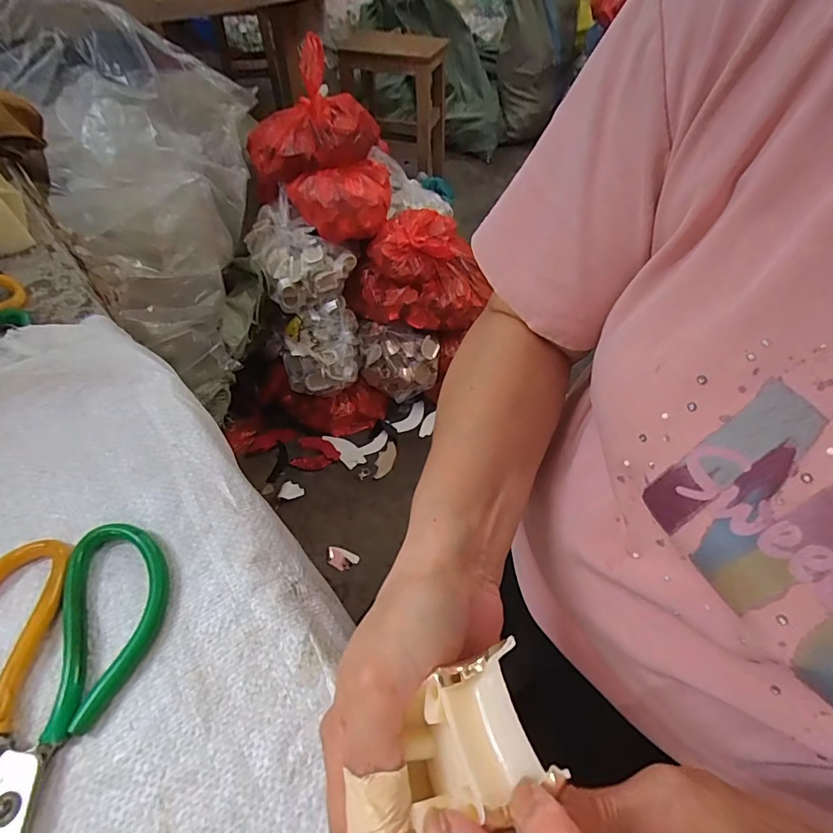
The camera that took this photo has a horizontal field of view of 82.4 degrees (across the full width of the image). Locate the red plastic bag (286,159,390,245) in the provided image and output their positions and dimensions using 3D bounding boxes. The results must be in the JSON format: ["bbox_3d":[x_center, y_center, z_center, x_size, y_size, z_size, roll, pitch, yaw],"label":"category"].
[{"bbox_3d":[-0.150,-0.459,1.032,0.223,0.129,0.135,-16,54,-15],"label":"red plastic bag"}]

